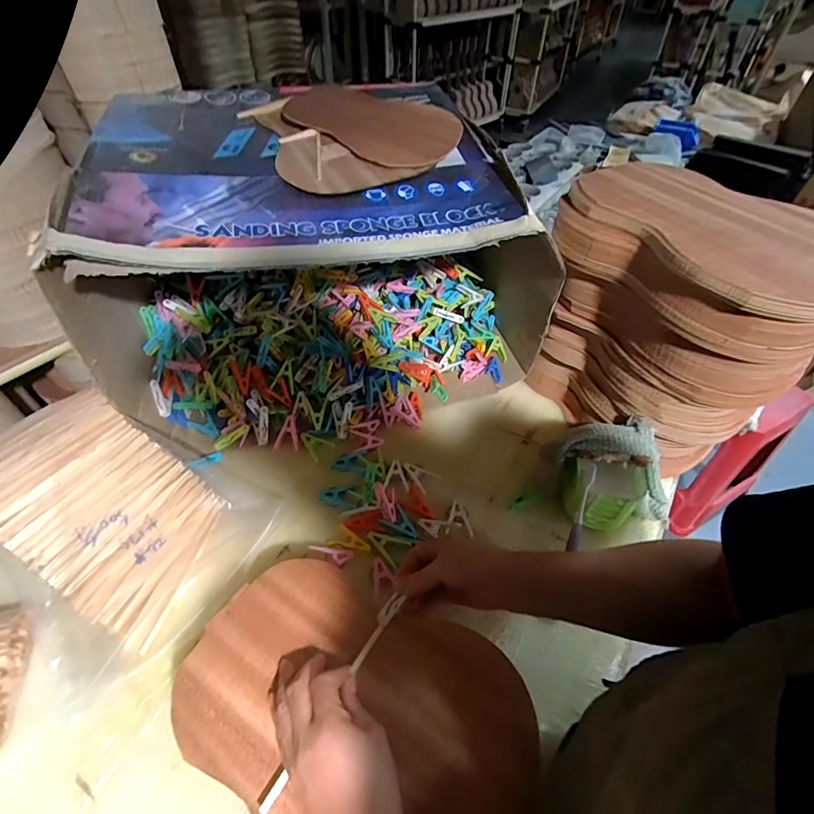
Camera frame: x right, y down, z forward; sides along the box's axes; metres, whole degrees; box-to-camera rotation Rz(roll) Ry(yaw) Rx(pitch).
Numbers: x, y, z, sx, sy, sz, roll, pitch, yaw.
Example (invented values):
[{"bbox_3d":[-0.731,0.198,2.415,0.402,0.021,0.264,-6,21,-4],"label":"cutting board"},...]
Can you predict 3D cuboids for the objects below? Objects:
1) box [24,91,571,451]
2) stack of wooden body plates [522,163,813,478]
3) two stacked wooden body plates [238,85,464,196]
[{"bbox_3d":[-0.133,-0.218,0.674,0.591,0.319,0.464,-13,52,-15],"label":"box"},{"bbox_3d":[0.349,-0.104,0.607,0.235,0.327,0.307,-25,53,-22],"label":"stack of wooden body plates"},{"bbox_3d":[-0.074,-0.403,0.629,0.280,0.018,0.263,2,59,-3],"label":"two stacked wooden body plates"}]

